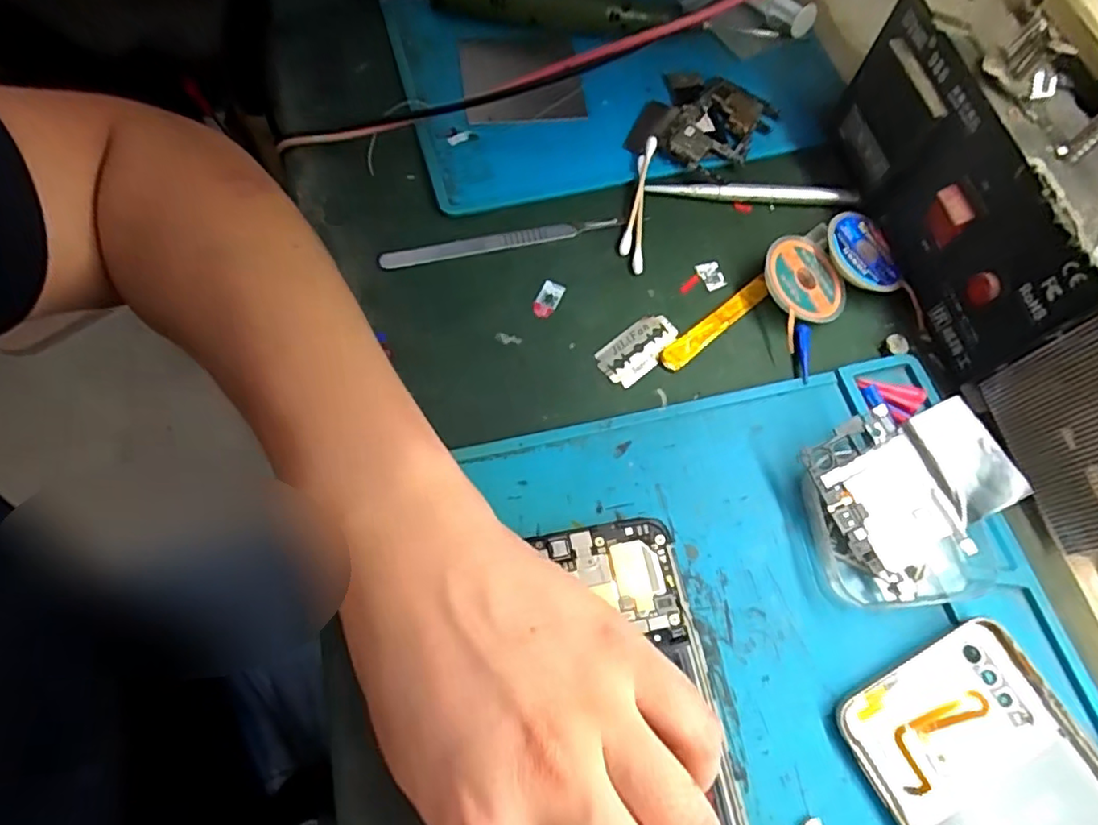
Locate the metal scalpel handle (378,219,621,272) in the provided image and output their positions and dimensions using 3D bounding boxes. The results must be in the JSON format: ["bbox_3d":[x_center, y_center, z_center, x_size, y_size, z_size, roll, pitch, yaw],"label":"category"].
[{"bbox_3d":[-0.024,-0.085,0.302,0.116,0.004,0.009,-13,68,-7],"label":"metal scalpel handle"}]

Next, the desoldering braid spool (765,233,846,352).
[{"bbox_3d":[0.122,-0.060,0.292,0.044,0.005,0.051,-14,81,-24],"label":"desoldering braid spool"}]

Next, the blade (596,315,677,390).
[{"bbox_3d":[0.042,-0.030,0.287,0.042,0.004,0.023,-38,80,-18],"label":"blade"}]

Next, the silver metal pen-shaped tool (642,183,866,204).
[{"bbox_3d":[0.106,-0.116,0.319,0.107,0.006,0.011,5,67,0],"label":"silver metal pen-shaped tool"}]

